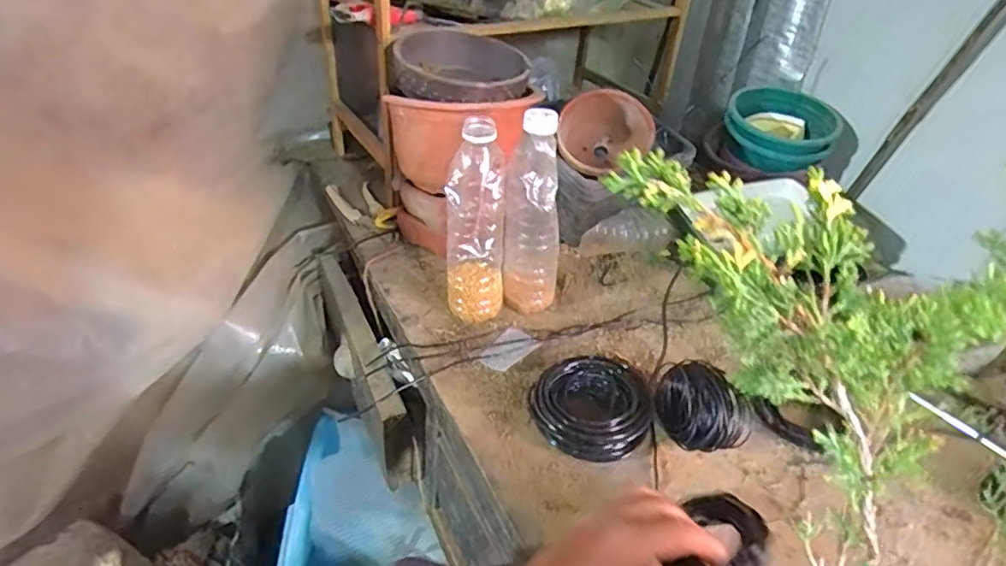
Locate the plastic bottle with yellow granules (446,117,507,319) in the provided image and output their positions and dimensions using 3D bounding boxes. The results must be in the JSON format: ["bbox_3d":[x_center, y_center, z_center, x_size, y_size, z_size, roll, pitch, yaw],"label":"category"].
[{"bbox_3d":[-0.027,-0.055,0.587,0.059,0.201,0.051,4,35,0],"label":"plastic bottle with yellow granules"}]

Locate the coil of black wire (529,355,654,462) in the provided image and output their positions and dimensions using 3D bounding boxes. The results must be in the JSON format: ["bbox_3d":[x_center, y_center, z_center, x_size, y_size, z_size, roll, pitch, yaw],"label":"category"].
[{"bbox_3d":[0.075,0.108,0.513,0.106,0.043,0.084,16,37,18],"label":"coil of black wire"}]

